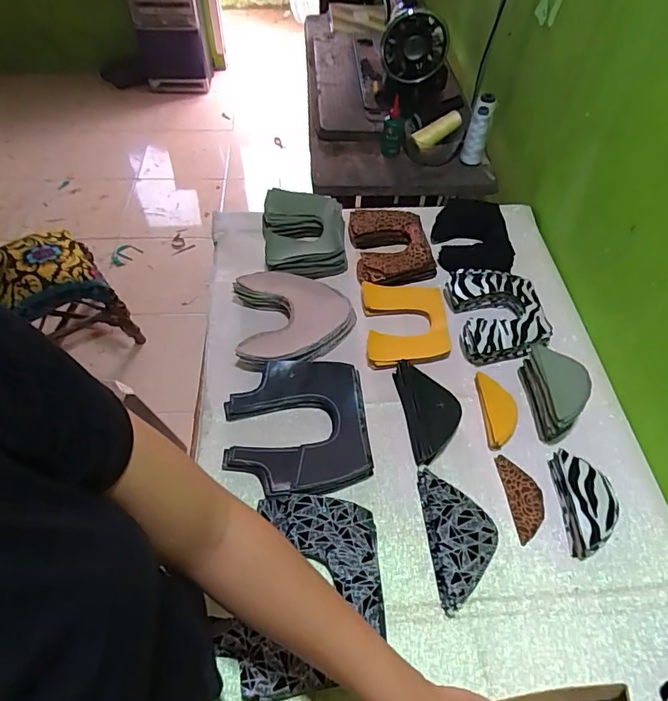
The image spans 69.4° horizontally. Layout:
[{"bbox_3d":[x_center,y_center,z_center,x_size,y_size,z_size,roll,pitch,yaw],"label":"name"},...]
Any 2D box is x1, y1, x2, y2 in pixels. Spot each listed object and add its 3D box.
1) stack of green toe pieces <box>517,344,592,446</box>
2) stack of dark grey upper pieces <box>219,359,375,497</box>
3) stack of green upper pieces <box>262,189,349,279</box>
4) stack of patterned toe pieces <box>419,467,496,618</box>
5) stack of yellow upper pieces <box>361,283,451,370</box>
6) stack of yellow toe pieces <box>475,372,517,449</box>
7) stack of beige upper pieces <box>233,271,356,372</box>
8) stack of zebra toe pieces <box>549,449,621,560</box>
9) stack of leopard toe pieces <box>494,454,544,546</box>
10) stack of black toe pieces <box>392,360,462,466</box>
[{"bbox_3d":[0.299,0.053,0.649,0.053,0.070,0.123,1,54,-1],"label":"stack of green toe pieces"},{"bbox_3d":[-0.050,0.102,0.641,0.183,0.041,0.185,-4,55,-5],"label":"stack of dark grey upper pieces"},{"bbox_3d":[-0.049,-0.197,0.829,0.140,0.064,0.165,-1,55,-2],"label":"stack of green upper pieces"},{"bbox_3d":[0.148,0.217,0.565,0.076,0.022,0.152,-3,55,-4],"label":"stack of patterned toe pieces"},{"bbox_3d":[0.110,-0.043,0.742,0.123,0.031,0.162,0,54,-2],"label":"stack of yellow upper pieces"},{"bbox_3d":[0.227,0.082,0.660,0.050,0.016,0.108,0,54,-2],"label":"stack of yellow toe pieces"},{"bbox_3d":[-0.060,-0.048,0.736,0.174,0.043,0.167,-4,55,-5],"label":"stack of beige upper pieces"},{"bbox_3d":[0.303,0.180,0.577,0.051,0.047,0.116,0,55,-2],"label":"stack of zebra toe pieces"},{"bbox_3d":[0.238,0.183,0.603,0.047,0.006,0.105,-5,55,-5],"label":"stack of leopard toe pieces"},{"bbox_3d":[0.132,0.083,0.662,0.071,0.031,0.142,-7,55,-7],"label":"stack of black toe pieces"}]

